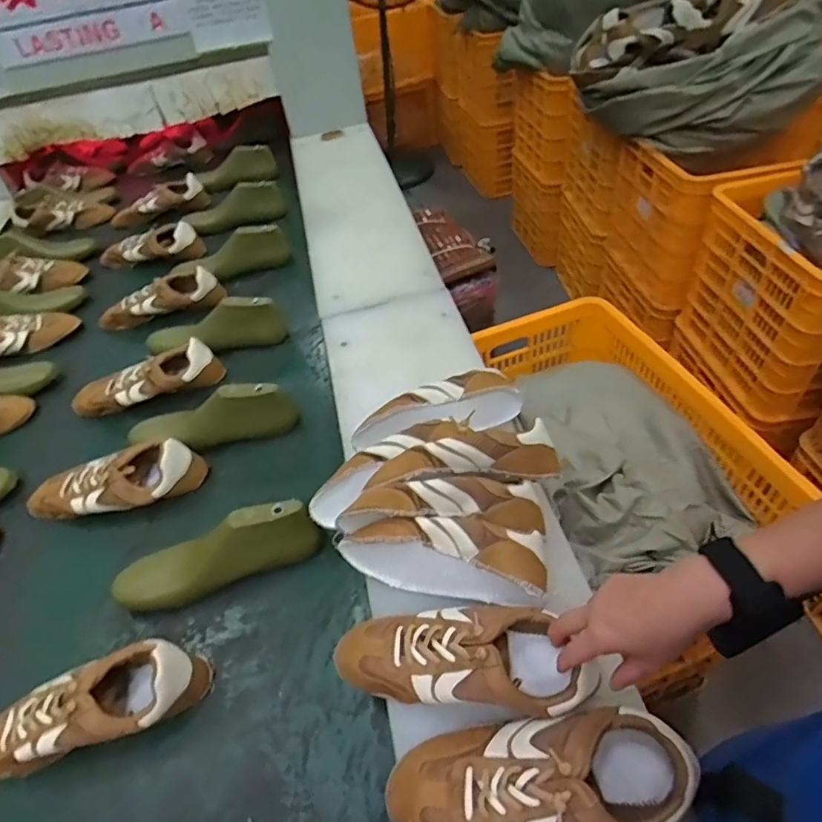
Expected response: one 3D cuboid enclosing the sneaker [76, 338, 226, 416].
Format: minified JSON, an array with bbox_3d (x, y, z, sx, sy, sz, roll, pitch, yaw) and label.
[{"bbox_3d":[-0.470,-0.054,0.975,0.255,0.082,0.080,-15,47,-8],"label":"sneaker"}]

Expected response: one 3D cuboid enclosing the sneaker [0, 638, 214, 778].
[{"bbox_3d":[-0.360,0.329,0.609,0.260,0.085,0.091,-14,47,-7],"label":"sneaker"}]

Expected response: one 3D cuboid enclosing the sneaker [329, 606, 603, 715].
[{"bbox_3d":[0.050,0.237,0.540,0.247,0.070,0.096,-1,46,11],"label":"sneaker"}]

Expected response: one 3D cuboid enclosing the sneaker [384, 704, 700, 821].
[{"bbox_3d":[0.090,0.309,0.466,0.215,0.075,0.097,-4,46,5],"label":"sneaker"}]

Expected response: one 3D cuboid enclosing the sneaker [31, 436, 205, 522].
[{"bbox_3d":[-0.449,0.107,0.831,0.264,0.082,0.093,-6,46,0],"label":"sneaker"}]

